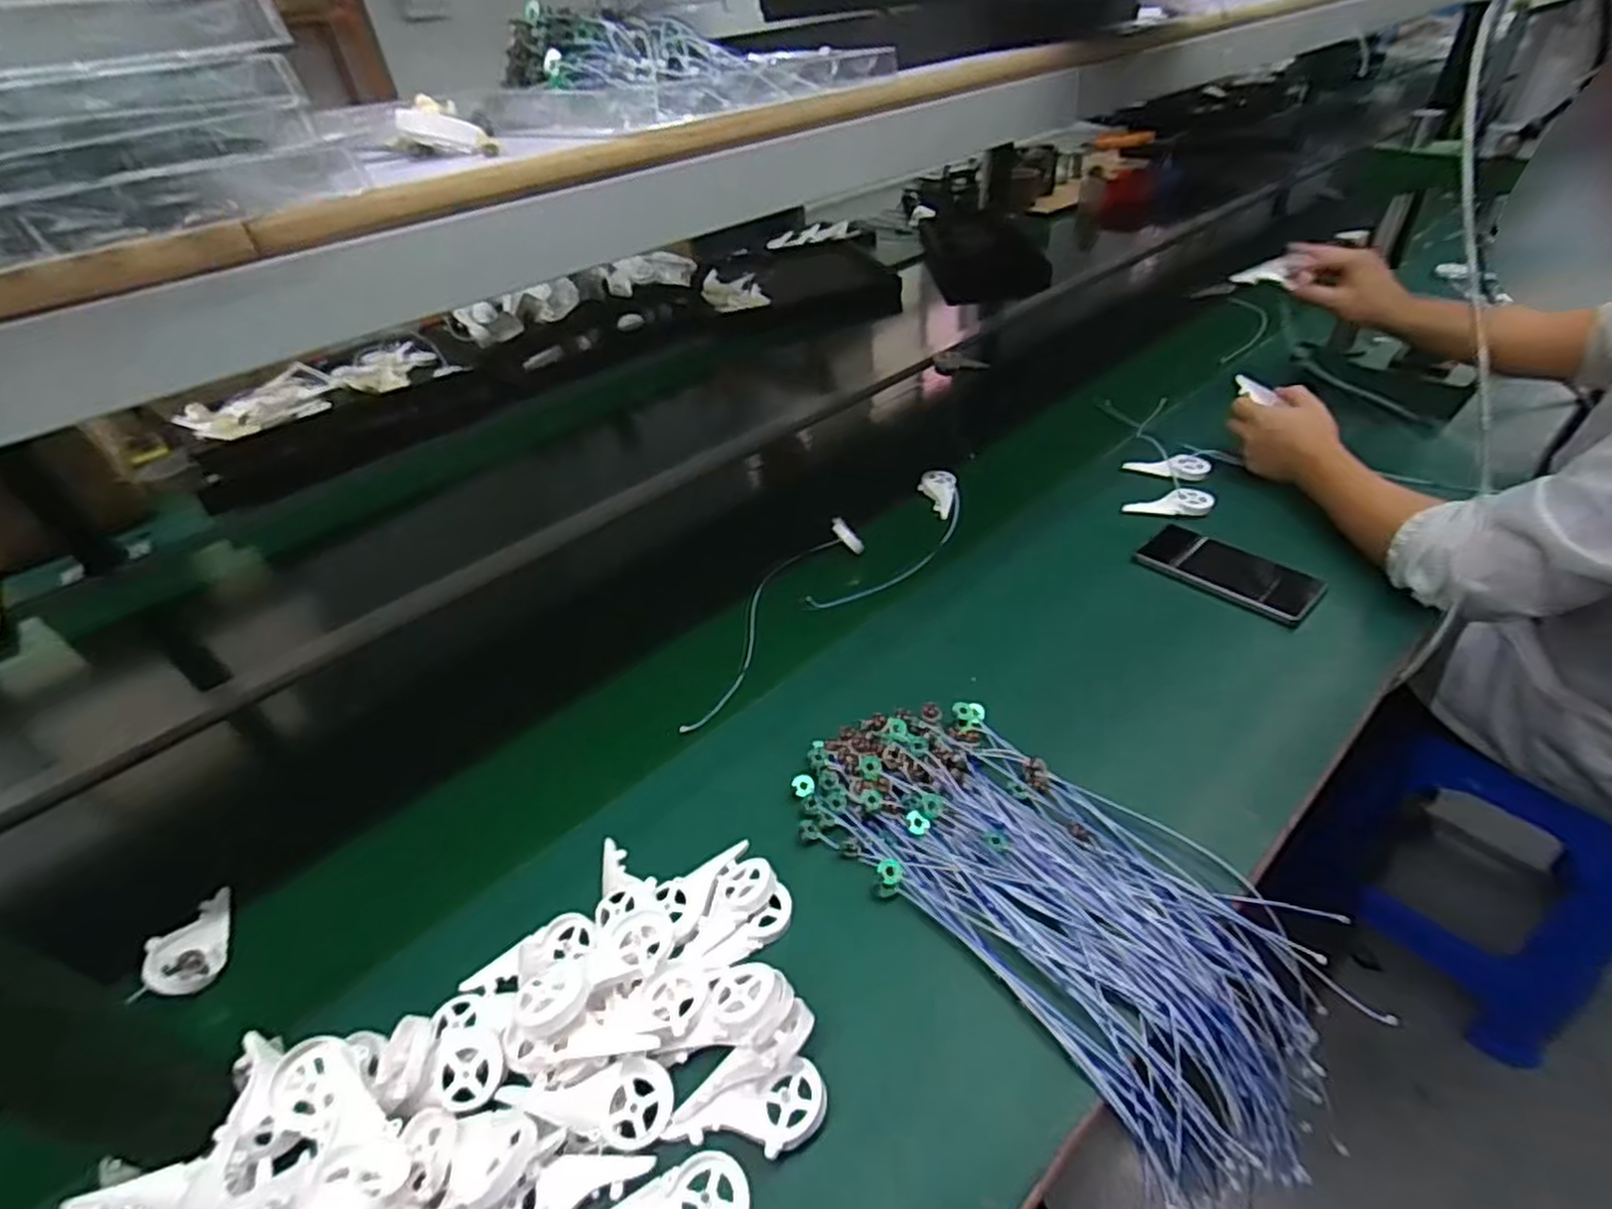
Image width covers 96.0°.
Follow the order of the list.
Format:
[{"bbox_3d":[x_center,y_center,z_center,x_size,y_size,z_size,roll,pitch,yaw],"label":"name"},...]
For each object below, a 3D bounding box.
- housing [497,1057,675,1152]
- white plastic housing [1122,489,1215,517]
[{"bbox_3d":[-0.125,0.285,0.416,0.095,0.013,0.041,7,41,-9],"label":"housing"},{"bbox_3d":[0.420,-0.120,0.844,0.094,0.013,0.039,2,41,12],"label":"white plastic housing"}]

